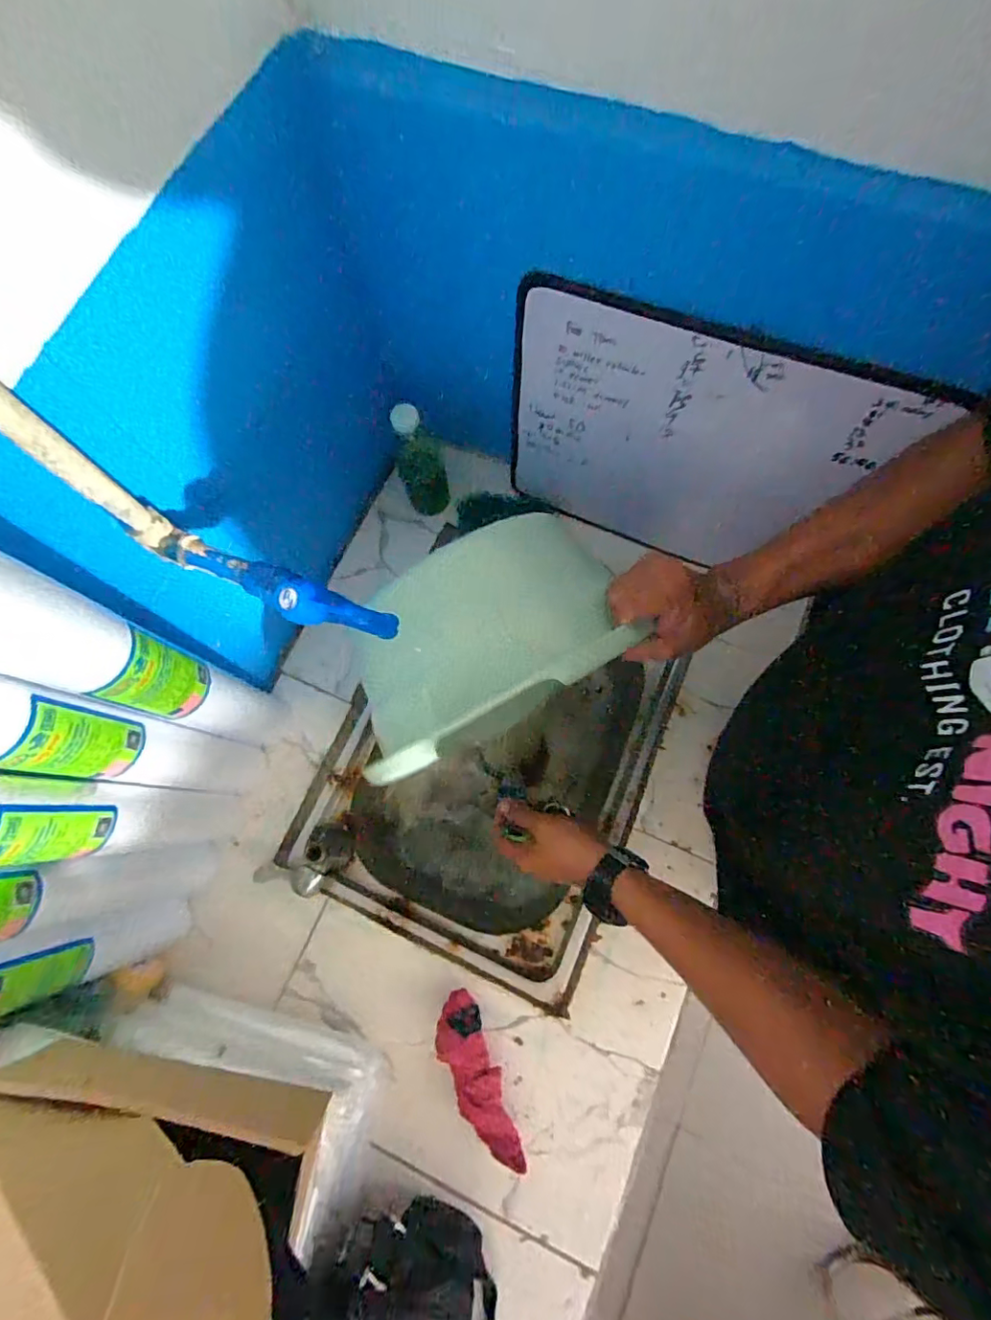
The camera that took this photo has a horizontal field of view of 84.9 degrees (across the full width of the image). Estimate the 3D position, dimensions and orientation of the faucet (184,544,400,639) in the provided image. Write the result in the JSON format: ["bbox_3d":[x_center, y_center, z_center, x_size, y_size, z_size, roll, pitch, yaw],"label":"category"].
[{"bbox_3d":[-0.161,-0.051,0.401,0.174,0.056,0.038,20,76,7],"label":"faucet"}]

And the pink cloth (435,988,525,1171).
[{"bbox_3d":[-0.019,0.424,0.551,0.047,0.038,0.157,-22,75,-4],"label":"pink cloth"}]

